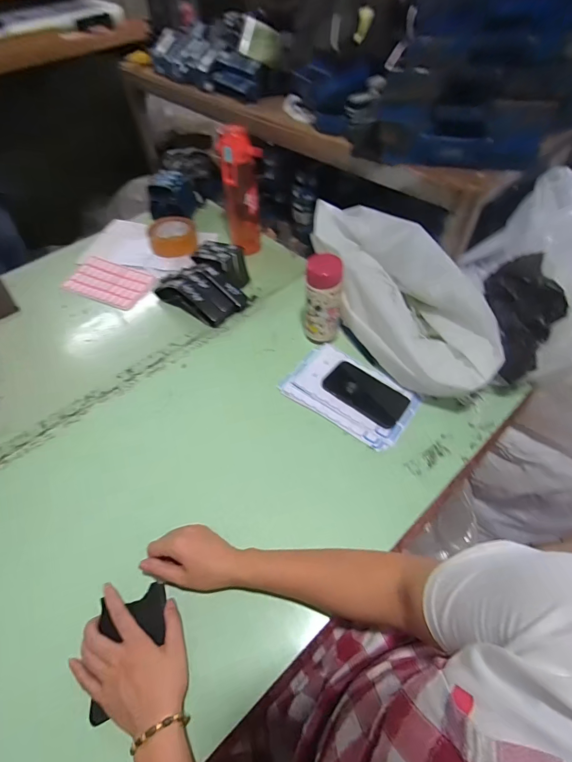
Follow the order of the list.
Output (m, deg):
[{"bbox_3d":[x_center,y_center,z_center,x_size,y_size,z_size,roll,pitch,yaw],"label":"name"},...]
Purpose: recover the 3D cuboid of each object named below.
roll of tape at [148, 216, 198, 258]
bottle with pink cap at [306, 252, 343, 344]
[{"bbox_3d":[-0.290,-0.375,0.951,0.114,0.052,0.114,-1,54,2],"label":"roll of tape"},{"bbox_3d":[0.068,-0.142,0.679,0.066,0.169,0.054,5,54,6],"label":"bottle with pink cap"}]

